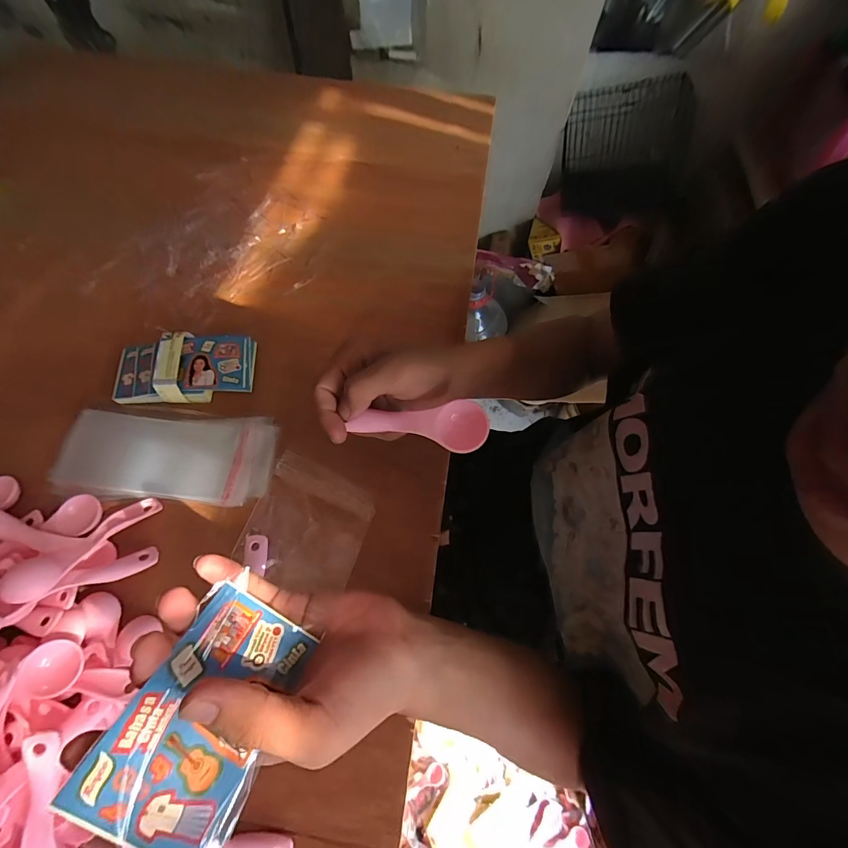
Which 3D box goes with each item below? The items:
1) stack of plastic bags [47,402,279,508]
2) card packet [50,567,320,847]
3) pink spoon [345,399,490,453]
[{"bbox_3d":[-0.248,0.028,0.368,0.199,0.008,0.084,5,68,3],"label":"stack of plastic bags"},{"bbox_3d":[-0.094,0.129,0.172,0.064,0.005,0.088,38,53,-12],"label":"card packet"},{"bbox_3d":[-0.005,0.001,0.267,0.096,0.011,0.032,3,68,9],"label":"pink spoon"}]

